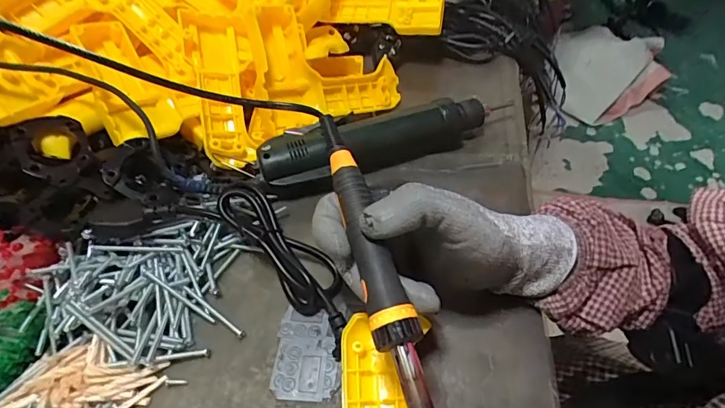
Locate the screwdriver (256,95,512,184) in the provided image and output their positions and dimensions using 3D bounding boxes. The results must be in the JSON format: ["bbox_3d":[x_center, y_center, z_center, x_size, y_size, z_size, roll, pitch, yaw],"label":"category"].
[{"bbox_3d":[0.018,-0.059,0.413,0.225,0.040,0.046,-17,50,-12],"label":"screwdriver"}]

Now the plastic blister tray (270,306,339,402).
[{"bbox_3d":[-0.036,0.099,0.300,0.043,0.006,0.060,0,48,3],"label":"plastic blister tray"}]

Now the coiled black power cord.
[{"bbox_3d":[-0.052,0.040,0.327,0.039,0.025,0.147,-33,69,-24],"label":"coiled black power cord"}]

